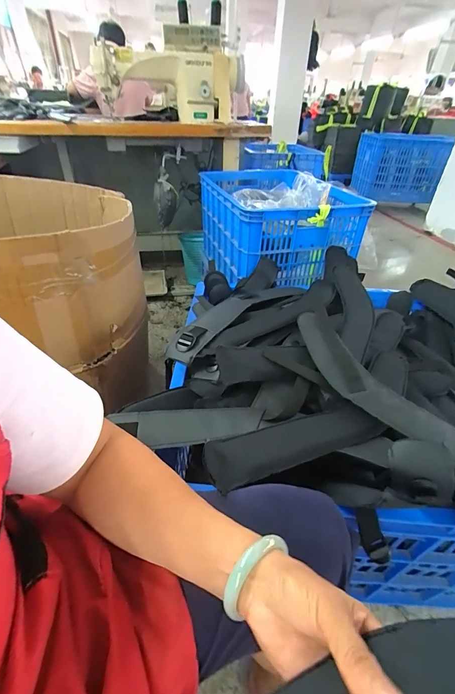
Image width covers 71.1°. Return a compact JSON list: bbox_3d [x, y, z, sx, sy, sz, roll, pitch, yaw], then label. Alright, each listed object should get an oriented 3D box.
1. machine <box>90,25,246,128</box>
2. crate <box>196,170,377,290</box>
[{"bbox_3d":[-0.222,-1.080,1.263,0.570,0.289,0.227,-2,38,-5],"label":"machine"},{"bbox_3d":[0.168,-0.437,1.127,0.408,0.241,0.692,-9,39,-14],"label":"crate"}]

